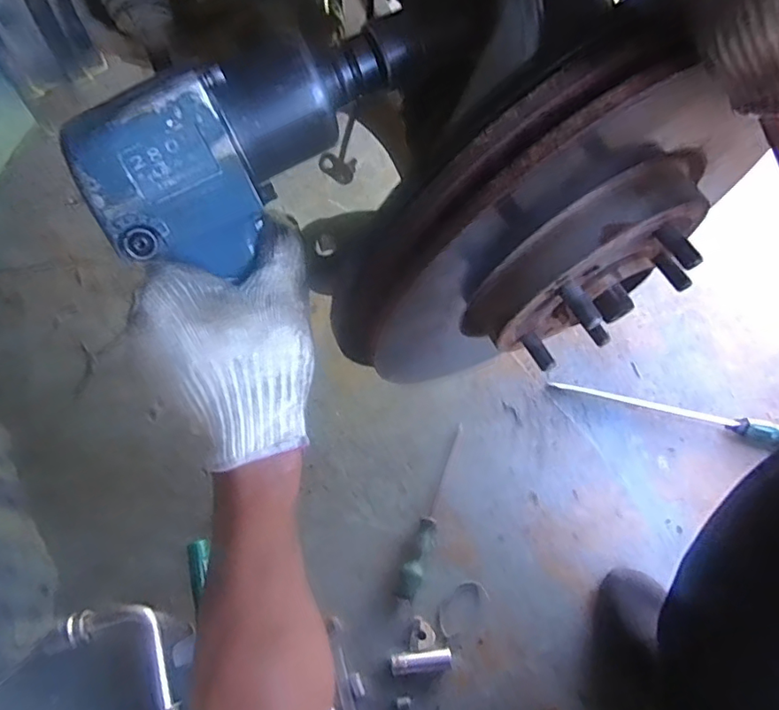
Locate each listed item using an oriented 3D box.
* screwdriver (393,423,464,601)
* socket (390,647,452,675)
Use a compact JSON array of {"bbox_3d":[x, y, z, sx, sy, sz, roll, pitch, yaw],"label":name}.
[{"bbox_3d":[0.063,0.219,0.748,0.027,0.026,0.249,21,73,6],"label":"screwdriver"},{"bbox_3d":[0.042,0.397,0.692,0.078,0.022,0.023,-8,72,-3],"label":"socket"}]

